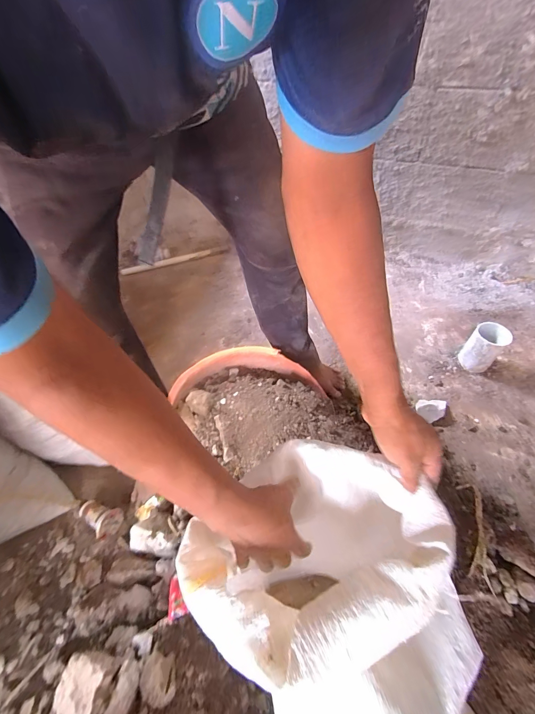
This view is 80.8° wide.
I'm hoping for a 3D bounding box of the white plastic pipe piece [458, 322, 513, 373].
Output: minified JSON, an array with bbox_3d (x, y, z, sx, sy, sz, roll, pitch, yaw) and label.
[{"bbox_3d":[0.652,-0.026,0.950,0.096,0.128,0.094,-37,58,-25],"label":"white plastic pipe piece"}]

